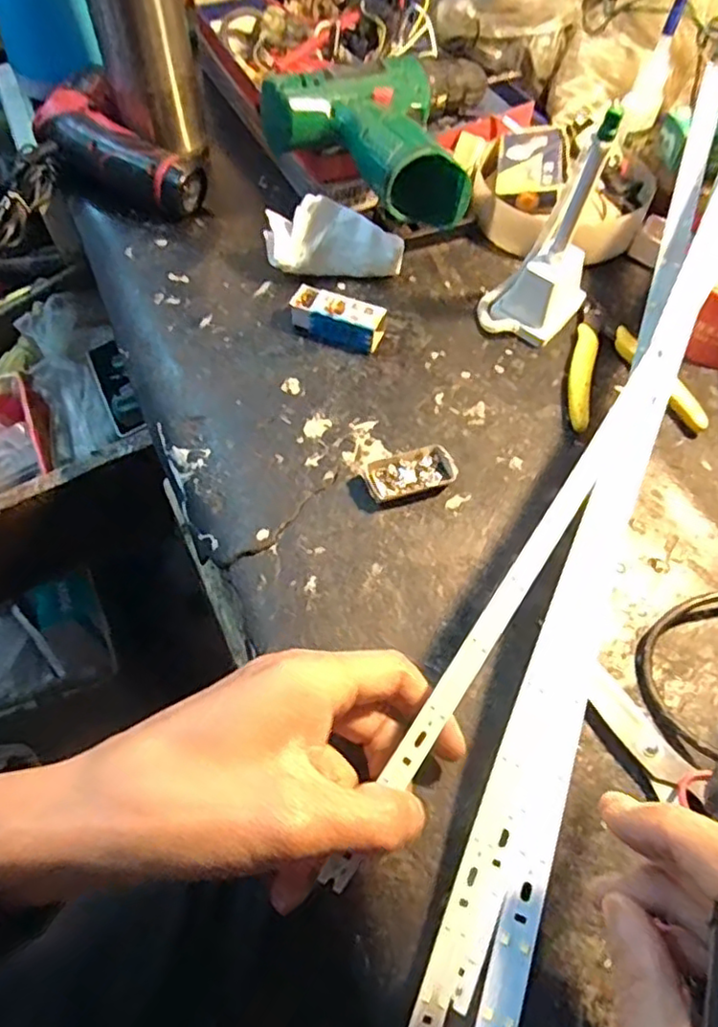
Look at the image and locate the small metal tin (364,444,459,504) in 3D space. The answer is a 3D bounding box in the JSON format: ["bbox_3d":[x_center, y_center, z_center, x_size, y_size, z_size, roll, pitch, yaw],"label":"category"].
[{"bbox_3d":[0.029,-0.023,0.360,0.050,0.010,0.027,-15,61,-10],"label":"small metal tin"}]

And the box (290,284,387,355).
[{"bbox_3d":[-0.015,-0.127,0.415,0.060,0.020,0.028,18,61,9],"label":"box"}]

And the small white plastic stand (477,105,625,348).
[{"bbox_3d":[0.119,-0.166,0.396,0.066,0.109,0.048,17,60,8],"label":"small white plastic stand"}]

